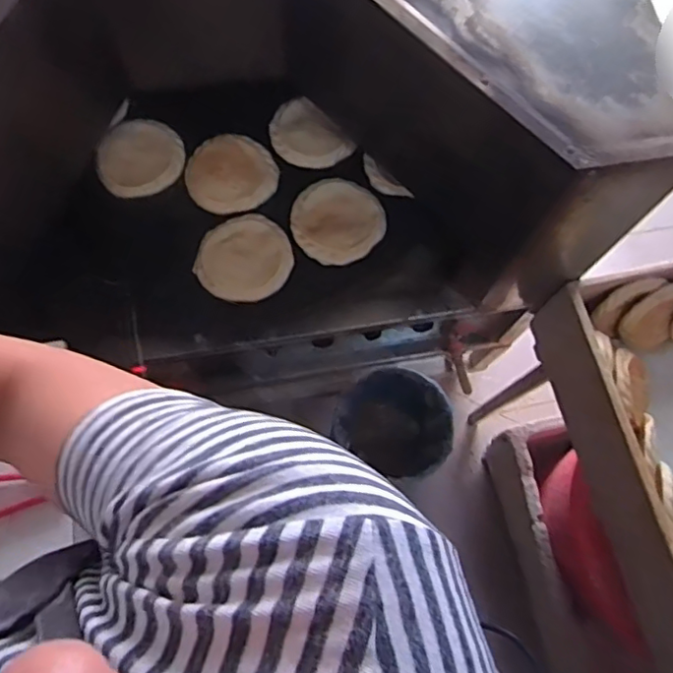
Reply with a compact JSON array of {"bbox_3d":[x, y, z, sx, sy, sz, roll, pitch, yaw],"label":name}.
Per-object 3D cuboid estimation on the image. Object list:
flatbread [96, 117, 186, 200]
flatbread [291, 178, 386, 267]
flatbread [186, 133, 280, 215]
[{"bbox_3d":[-0.296,-0.277,0.924,0.120,0.028,0.134,-9,74,-4],"label":"flatbread"},{"bbox_3d":[-0.002,-0.173,0.896,0.124,0.020,0.136,0,73,-1],"label":"flatbread"},{"bbox_3d":[-0.159,-0.248,0.913,0.130,0.018,0.126,0,73,-1],"label":"flatbread"}]

